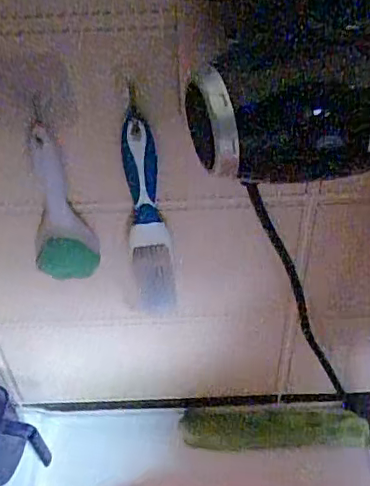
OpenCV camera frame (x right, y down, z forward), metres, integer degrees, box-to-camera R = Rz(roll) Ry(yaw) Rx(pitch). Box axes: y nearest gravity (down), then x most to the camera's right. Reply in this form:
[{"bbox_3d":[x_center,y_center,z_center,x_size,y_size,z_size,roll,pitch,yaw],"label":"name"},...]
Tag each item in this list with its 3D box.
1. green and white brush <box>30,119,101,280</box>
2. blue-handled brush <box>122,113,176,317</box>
[{"bbox_3d":[-0.096,-0.027,0.454,0.048,0.140,0.026,-5,46,-2],"label":"green and white brush"},{"bbox_3d":[-0.028,-0.013,0.481,0.038,0.223,0.013,-3,46,-1],"label":"blue-handled brush"}]

